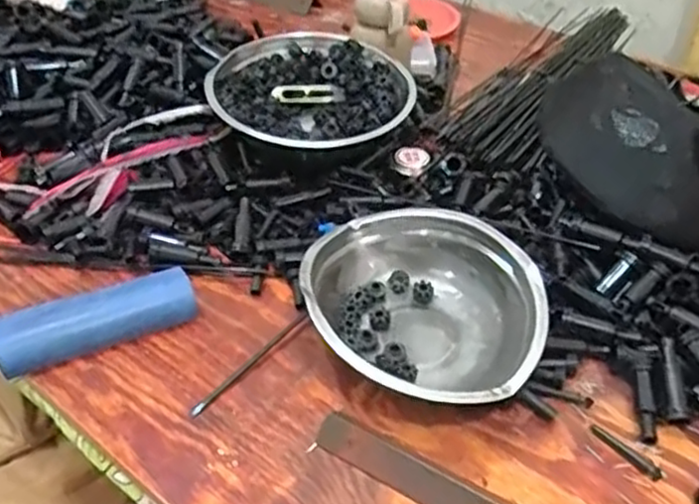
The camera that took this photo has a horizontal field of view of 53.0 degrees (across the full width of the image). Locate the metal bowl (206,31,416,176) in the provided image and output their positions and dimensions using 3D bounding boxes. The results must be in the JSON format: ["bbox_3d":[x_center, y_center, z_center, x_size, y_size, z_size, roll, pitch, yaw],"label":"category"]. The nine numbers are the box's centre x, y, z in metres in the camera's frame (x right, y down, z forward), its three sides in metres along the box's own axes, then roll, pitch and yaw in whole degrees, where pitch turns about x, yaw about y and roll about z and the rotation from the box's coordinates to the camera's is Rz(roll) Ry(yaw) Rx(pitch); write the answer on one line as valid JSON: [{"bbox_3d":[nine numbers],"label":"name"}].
[{"bbox_3d":[-0.041,-0.162,0.810,0.211,0.092,0.217,1,41,-1],"label":"metal bowl"}]

